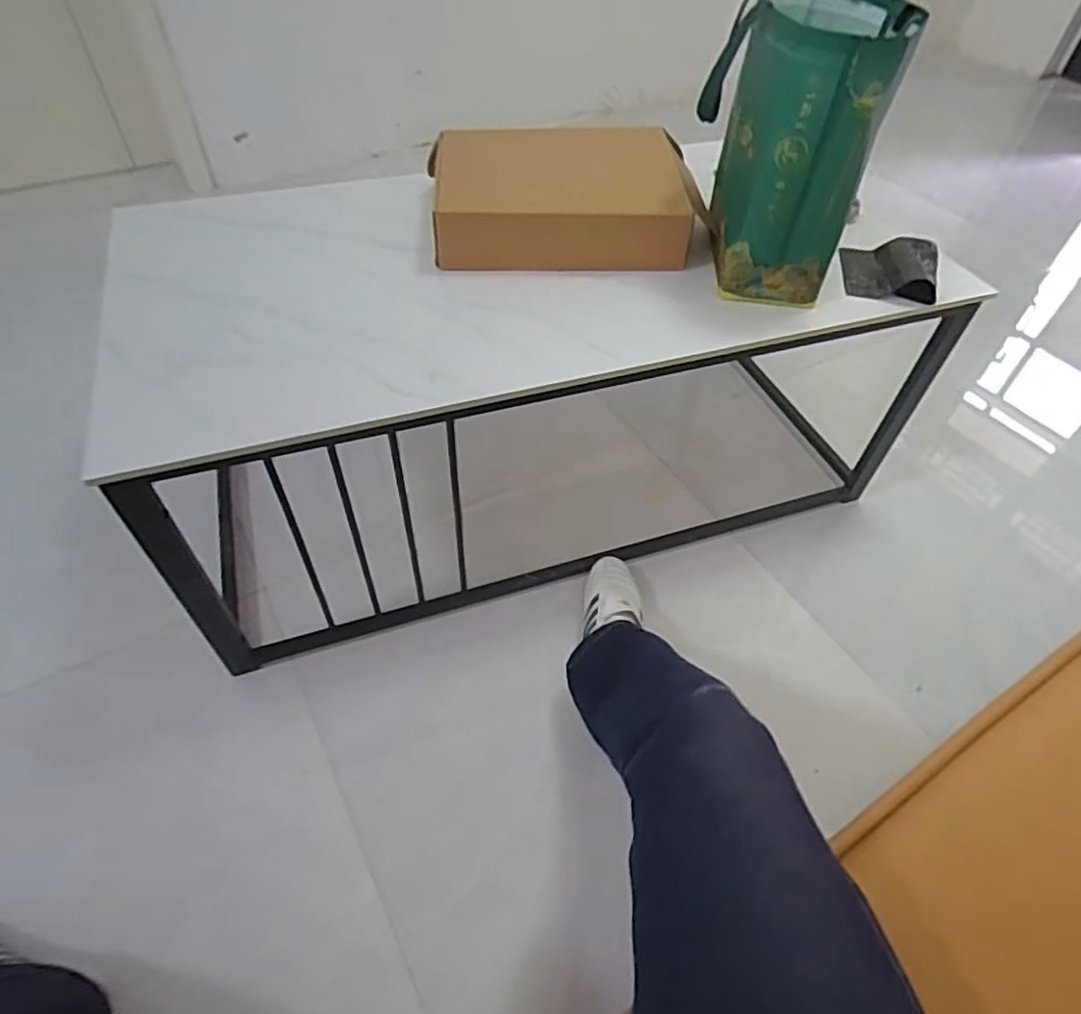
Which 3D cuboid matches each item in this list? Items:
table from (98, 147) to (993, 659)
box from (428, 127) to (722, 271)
[{"bbox_3d":[0.006,-0.199,1.108,1.166,0.477,0.557,-13,52,-14],"label":"table"},{"bbox_3d":[0.047,-0.449,0.946,0.400,0.109,0.221,-1,50,-4],"label":"box"}]

